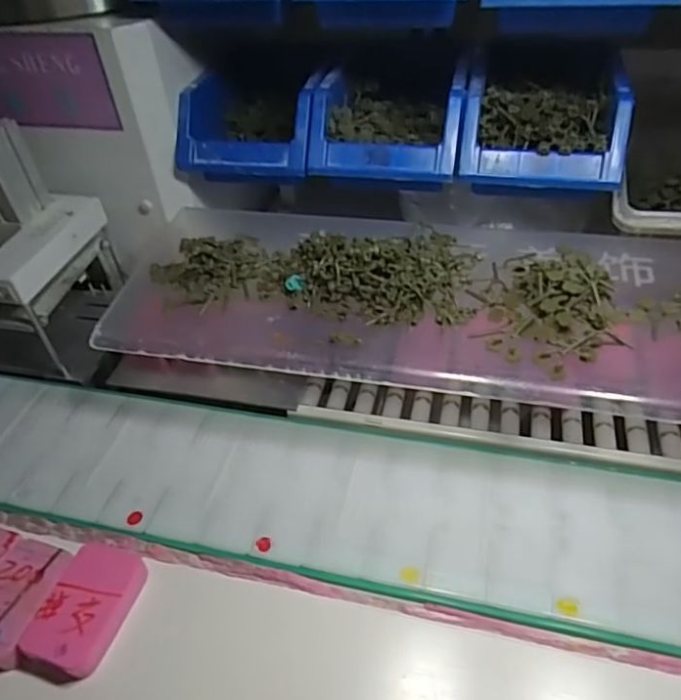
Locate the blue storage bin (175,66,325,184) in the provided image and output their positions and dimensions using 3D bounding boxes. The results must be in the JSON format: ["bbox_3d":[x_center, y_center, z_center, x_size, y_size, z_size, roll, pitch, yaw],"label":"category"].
[{"bbox_3d":[-0.073,-0.218,0.542,0.123,0.069,0.144,8,45,13],"label":"blue storage bin"}]

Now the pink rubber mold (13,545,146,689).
[{"bbox_3d":[-0.157,0.159,0.363,0.049,0.017,0.079,10,48,16],"label":"pink rubber mold"}]

